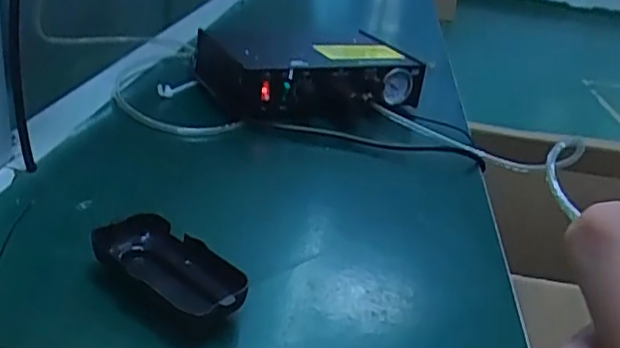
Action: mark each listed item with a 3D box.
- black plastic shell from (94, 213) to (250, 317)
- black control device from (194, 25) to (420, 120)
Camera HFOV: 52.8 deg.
[{"bbox_3d":[-0.086,0.061,0.403,0.111,0.032,0.045,20,29,23],"label":"black plastic shell"},{"bbox_3d":[-0.004,-0.122,0.755,0.235,0.070,0.159,-4,27,-23],"label":"black control device"}]

